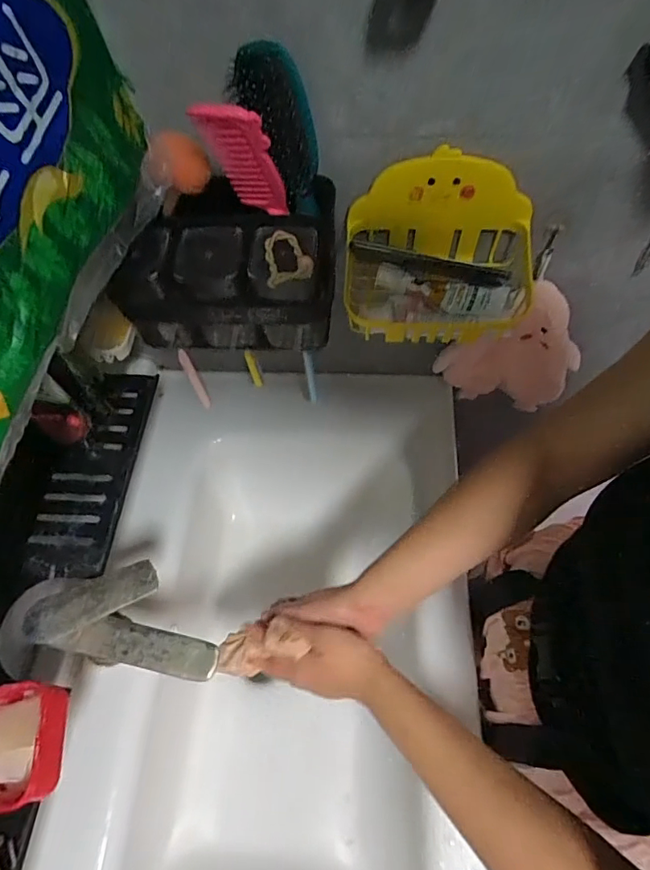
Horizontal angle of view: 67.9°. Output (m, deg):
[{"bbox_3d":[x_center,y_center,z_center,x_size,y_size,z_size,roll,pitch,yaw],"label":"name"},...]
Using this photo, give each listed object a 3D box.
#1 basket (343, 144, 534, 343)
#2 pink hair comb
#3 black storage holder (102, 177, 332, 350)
[{"bbox_3d":[0.126,-0.180,0.497,0.207,0.132,0.121,3,61,3],"label":"basket"},{"bbox_3d":[-0.063,-0.228,0.409,0.050,0.129,0.004,3,82,13],"label":"pink hair comb"},{"bbox_3d":[-0.093,-0.178,0.505,0.210,0.138,0.144,7,62,5],"label":"black storage holder"}]

